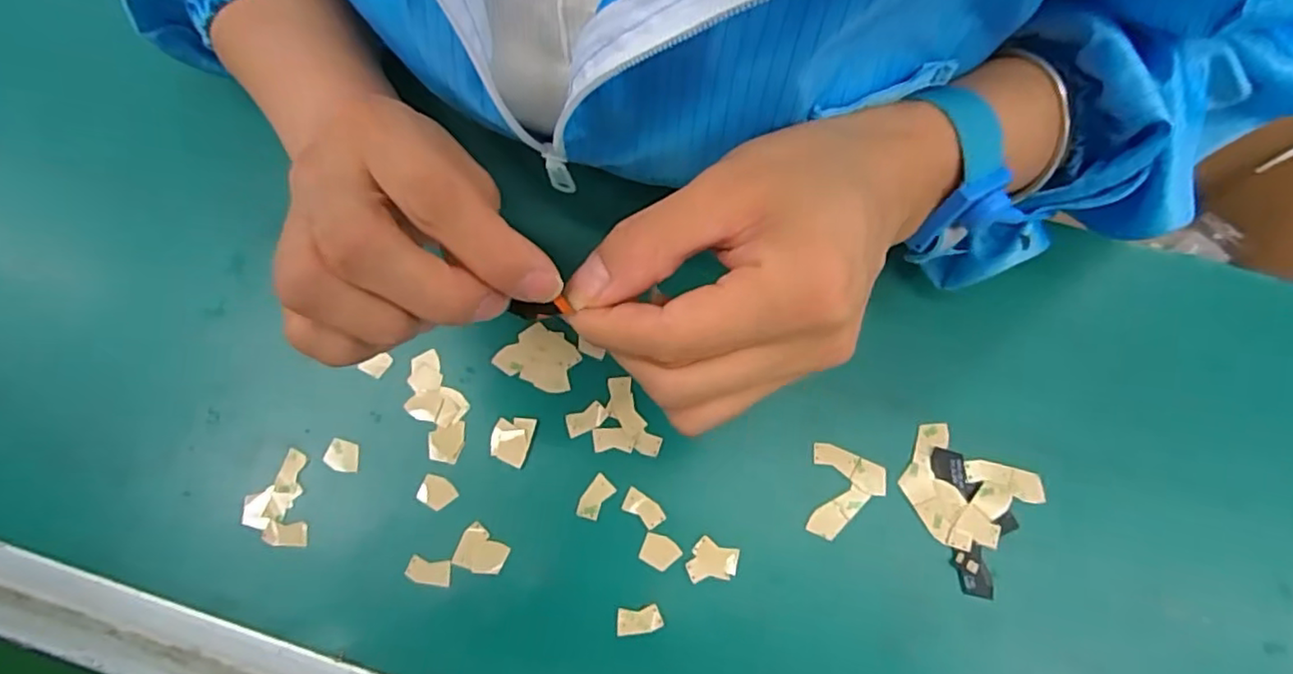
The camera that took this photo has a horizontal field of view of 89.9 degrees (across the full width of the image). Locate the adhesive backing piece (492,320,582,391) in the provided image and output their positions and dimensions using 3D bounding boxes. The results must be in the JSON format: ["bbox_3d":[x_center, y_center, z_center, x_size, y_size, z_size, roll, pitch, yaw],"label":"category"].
[{"bbox_3d":[-0.054,0.009,0.322,0.039,0.004,0.028,23,78,6],"label":"adhesive backing piece"}]

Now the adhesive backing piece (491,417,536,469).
[{"bbox_3d":[-0.065,0.049,0.312,0.019,0.004,0.023,15,78,5],"label":"adhesive backing piece"}]

